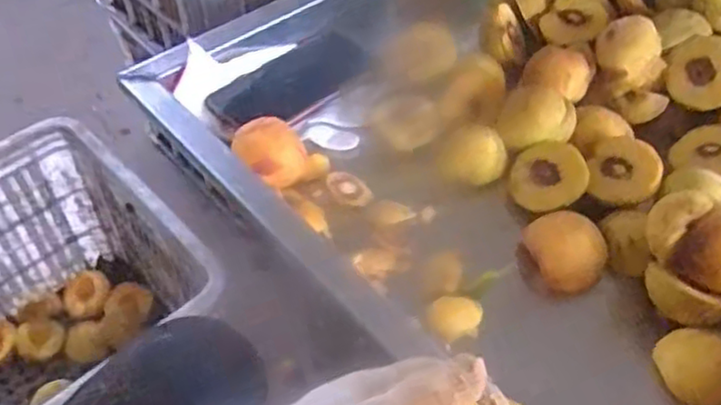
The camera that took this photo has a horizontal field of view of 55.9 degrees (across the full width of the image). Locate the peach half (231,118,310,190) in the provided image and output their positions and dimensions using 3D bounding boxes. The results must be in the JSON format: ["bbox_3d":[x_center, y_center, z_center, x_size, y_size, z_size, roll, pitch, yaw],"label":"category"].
[{"bbox_3d":[-0.072,-0.037,0.542,0.058,0.037,0.057,-7,50,-6],"label":"peach half"}]

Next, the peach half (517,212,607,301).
[{"bbox_3d":[0.148,0.035,0.499,0.061,0.039,0.061,0,49,0],"label":"peach half"}]

